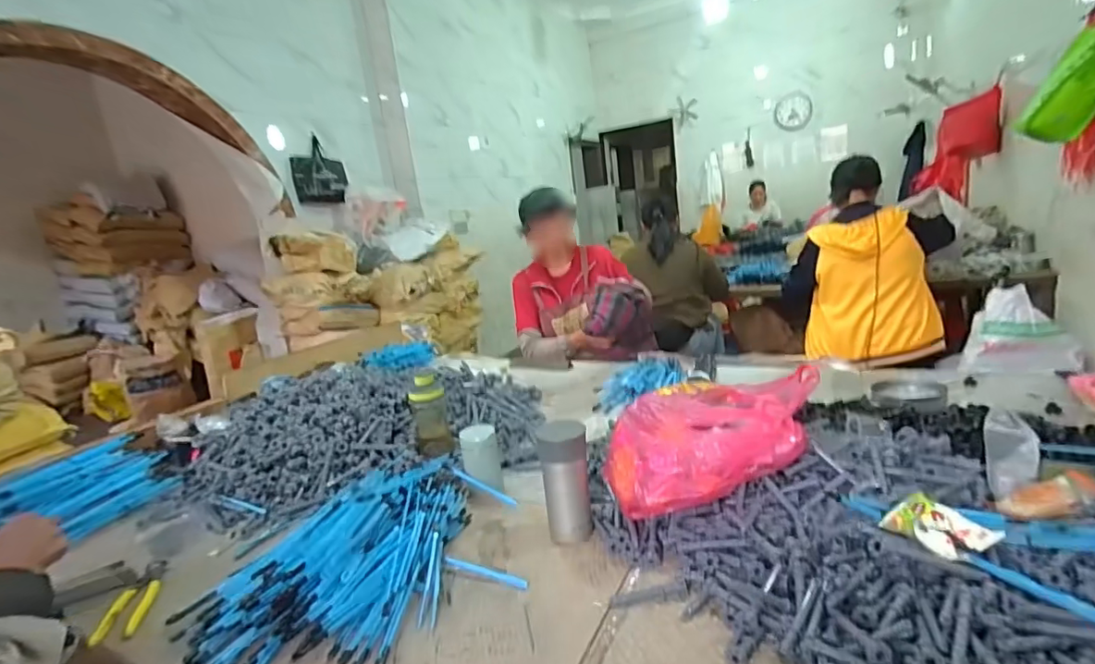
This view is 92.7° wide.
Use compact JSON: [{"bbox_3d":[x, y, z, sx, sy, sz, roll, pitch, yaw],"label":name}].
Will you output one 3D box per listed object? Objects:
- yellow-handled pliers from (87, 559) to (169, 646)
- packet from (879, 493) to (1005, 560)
[{"bbox_3d":[-0.591,0.384,0.755,0.047,0.019,0.167,-12,15,-16],"label":"yellow-handled pliers"},{"bbox_3d":[0.446,0.224,0.595,0.070,0.029,0.088,-13,15,-19],"label":"packet"}]

